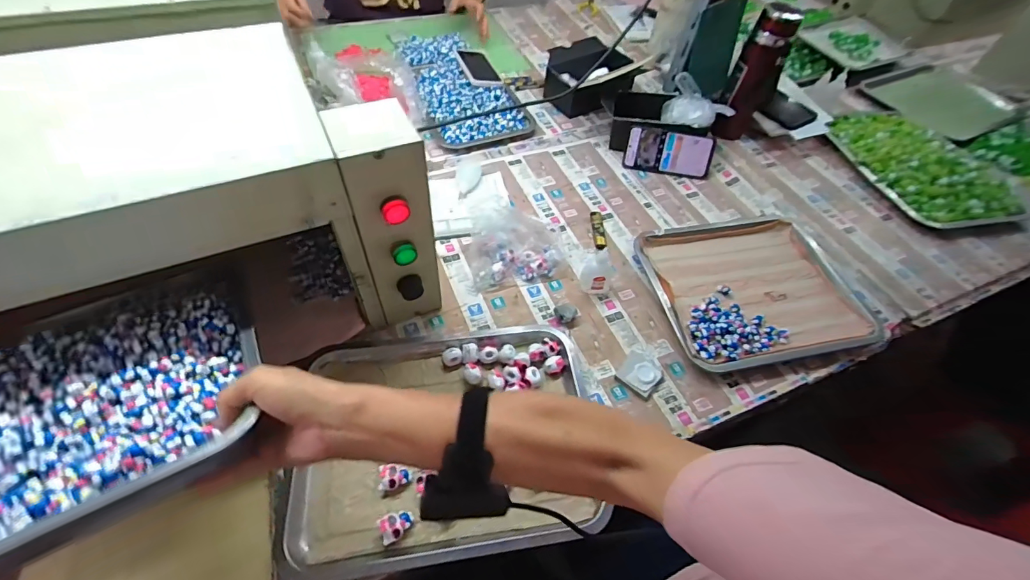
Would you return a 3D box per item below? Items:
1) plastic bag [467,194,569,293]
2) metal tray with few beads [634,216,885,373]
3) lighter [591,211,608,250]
[{"bbox_3d":[0.000,-0.080,0.687,0.151,0.089,0.114,-9,57,-11],"label":"plastic bag"},{"bbox_3d":[0.366,-0.009,0.697,0.297,0.034,0.266,-7,57,-10],"label":"metal tray with few beads"},{"bbox_3d":[0.142,-0.104,0.747,0.020,0.015,0.083,1,56,-5],"label":"lighter"}]

